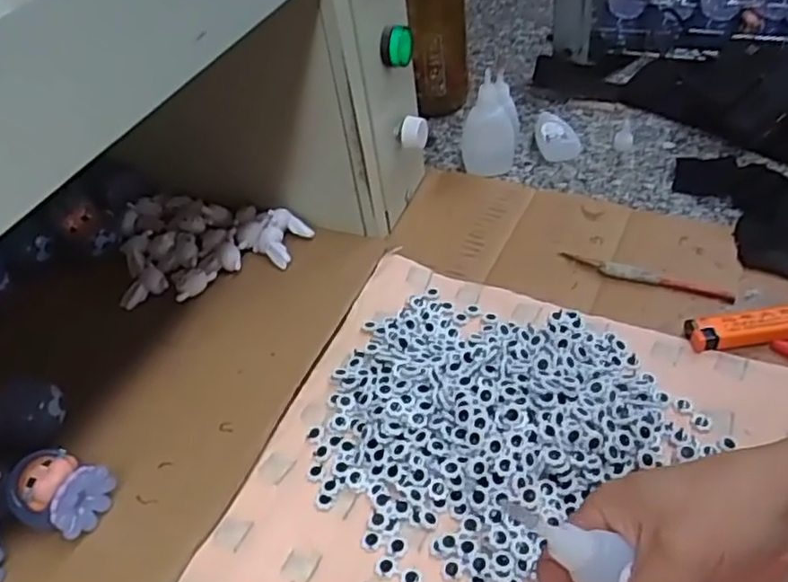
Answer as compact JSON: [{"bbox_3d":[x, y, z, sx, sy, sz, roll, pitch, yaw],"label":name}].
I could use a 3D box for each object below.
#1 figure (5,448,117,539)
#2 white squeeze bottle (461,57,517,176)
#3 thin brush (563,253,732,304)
[{"bbox_3d":[-0.186,0.114,0.387,0.045,0.034,0.039,9,46,15],"label":"figure"},{"bbox_3d":[0.086,-0.151,0.615,0.048,0.079,0.060,1,45,7],"label":"white squeeze bottle"},{"bbox_3d":[0.180,-0.011,0.503,0.122,0.009,0.014,20,50,24],"label":"thin brush"}]

